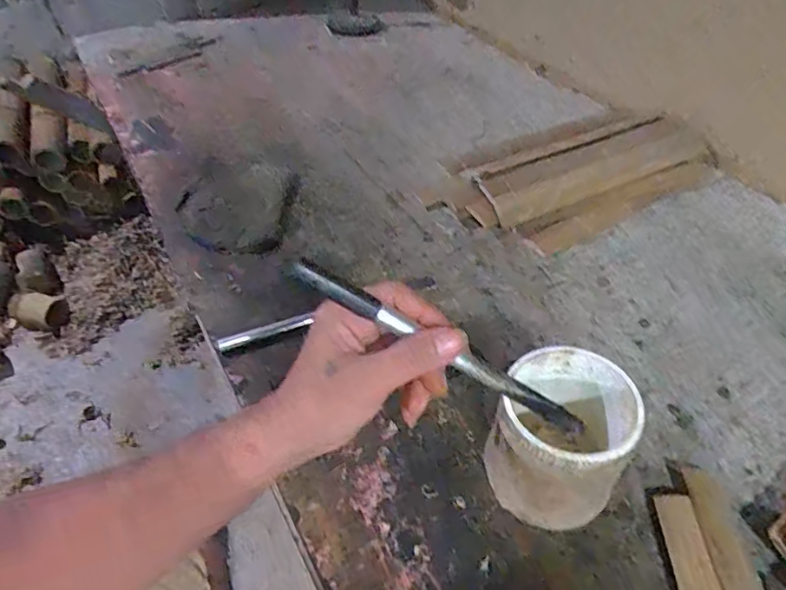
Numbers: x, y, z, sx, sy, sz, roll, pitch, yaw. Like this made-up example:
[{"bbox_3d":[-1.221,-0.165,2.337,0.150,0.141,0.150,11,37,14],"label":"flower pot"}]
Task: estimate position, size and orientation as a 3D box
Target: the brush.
[{"bbox_3d":[0.032,0.035,0.327,0.203,0.014,0.017,30,47,-11],"label":"brush"}]

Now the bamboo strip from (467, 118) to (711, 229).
[{"bbox_3d":[0.281,-0.175,0.751,0.343,0.012,0.079,-20,71,-17],"label":"bamboo strip"}]

